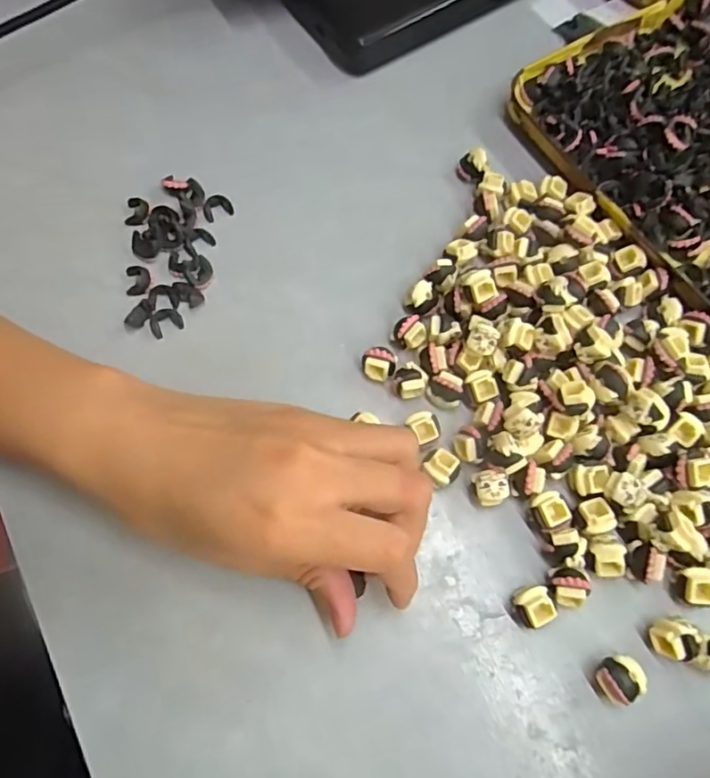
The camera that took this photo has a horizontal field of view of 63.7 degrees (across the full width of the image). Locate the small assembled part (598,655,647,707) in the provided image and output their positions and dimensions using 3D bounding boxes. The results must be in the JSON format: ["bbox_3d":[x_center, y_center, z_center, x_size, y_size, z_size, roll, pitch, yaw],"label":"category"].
[{"bbox_3d":[0.102,0.113,0.223,0.017,0.014,0.016,-20,69,-8],"label":"small assembled part"}]

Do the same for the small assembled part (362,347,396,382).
[{"bbox_3d":[0.011,-0.011,0.271,0.015,0.016,0.012,2,67,1],"label":"small assembled part"}]

